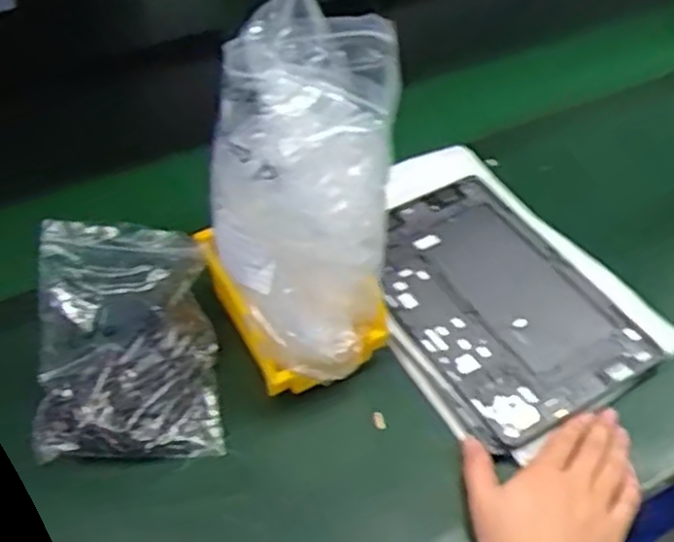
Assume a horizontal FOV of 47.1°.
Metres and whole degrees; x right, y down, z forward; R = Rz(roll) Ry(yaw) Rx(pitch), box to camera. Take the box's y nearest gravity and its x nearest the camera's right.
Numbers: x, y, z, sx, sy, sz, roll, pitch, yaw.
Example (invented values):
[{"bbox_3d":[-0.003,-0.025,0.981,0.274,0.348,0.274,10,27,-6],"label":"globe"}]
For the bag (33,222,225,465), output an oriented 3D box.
[{"bbox_3d":[-0.164,0.055,0.586,0.135,0.122,0.139,-6,46,-5],"label":"bag"}]

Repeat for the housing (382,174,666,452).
[{"bbox_3d":[0.133,0.021,0.670,0.169,0.017,0.253,-23,50,-20],"label":"housing"}]

